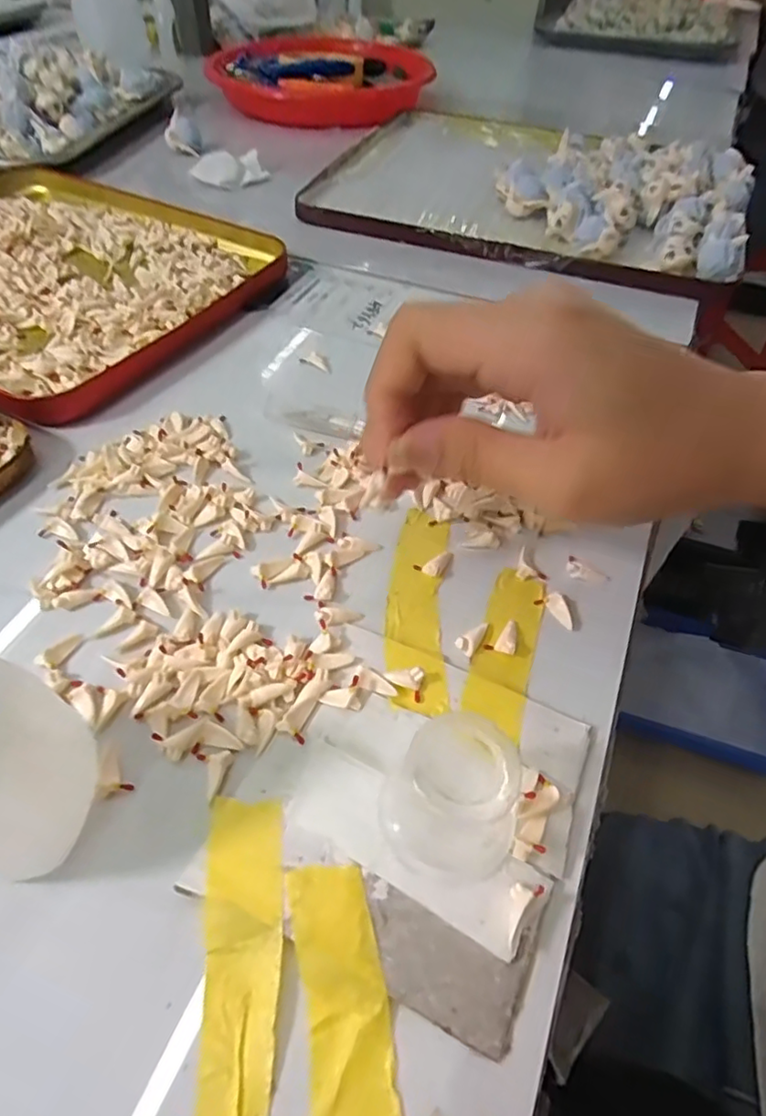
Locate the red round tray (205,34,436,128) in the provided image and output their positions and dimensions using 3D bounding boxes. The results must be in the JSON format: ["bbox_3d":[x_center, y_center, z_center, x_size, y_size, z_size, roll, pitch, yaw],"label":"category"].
[{"bbox_3d":[-0.063,-0.496,0.627,0.207,0.035,0.207,-3,50,-4],"label":"red round tray"}]

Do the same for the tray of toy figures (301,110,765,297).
[{"bbox_3d":[0.112,-0.294,0.463,0.302,0.033,0.245,17,52,12],"label":"tray of toy figures"}]

